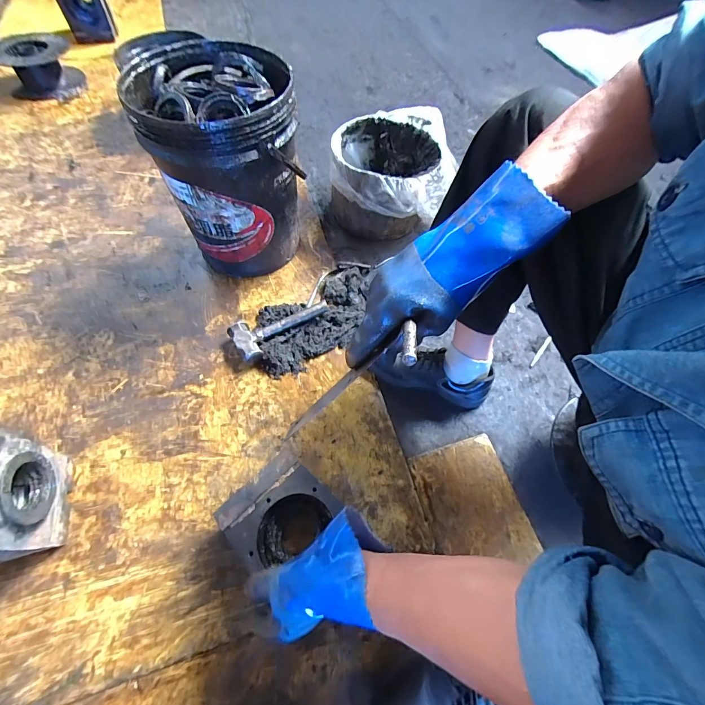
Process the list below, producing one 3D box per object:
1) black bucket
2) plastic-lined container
[{"bbox_3d":[-0.275,-0.409,0.788,0.299,0.387,0.331,-12,62,-10],"label":"black bucket"},{"bbox_3d":[0.096,-0.497,0.967,0.296,0.207,0.359,5,60,-1],"label":"plastic-lined container"}]

